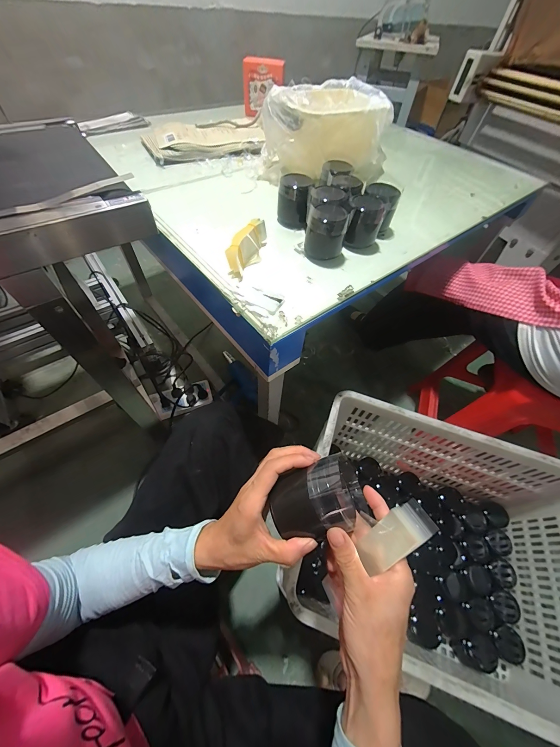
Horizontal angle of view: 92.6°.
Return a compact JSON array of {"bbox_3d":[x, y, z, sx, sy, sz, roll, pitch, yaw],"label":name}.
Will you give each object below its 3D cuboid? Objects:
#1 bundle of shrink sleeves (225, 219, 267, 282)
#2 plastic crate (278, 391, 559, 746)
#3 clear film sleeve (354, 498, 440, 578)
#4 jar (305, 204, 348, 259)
[{"bbox_3d":[-0.056,-0.215,0.456,0.043,0.040,0.122,10,56,3],"label":"bundle of shrink sleeves"},{"bbox_3d":[0.342,0.392,0.620,0.599,0.355,0.427,19,56,9],"label":"plastic crate"},{"bbox_3d":[0.102,0.146,0.239,0.070,0.006,0.032,-41,36,5],"label":"clear film sleeve"},{"bbox_3d":[0.081,-0.247,0.465,0.066,0.070,0.066,14,56,6],"label":"jar"}]

